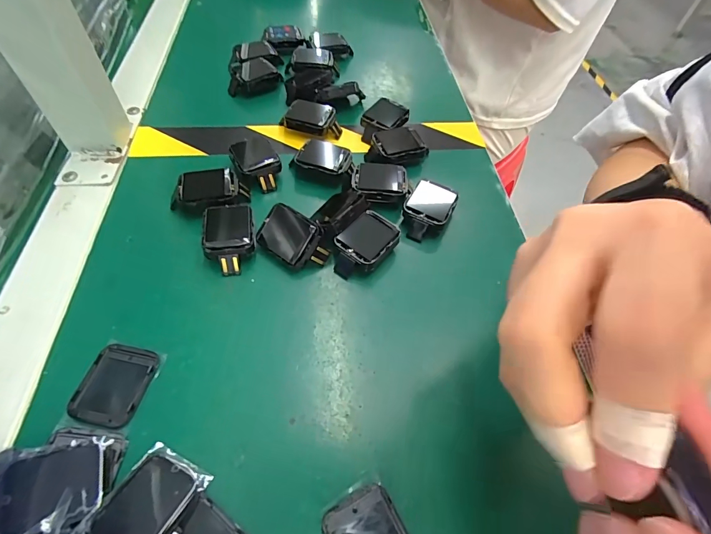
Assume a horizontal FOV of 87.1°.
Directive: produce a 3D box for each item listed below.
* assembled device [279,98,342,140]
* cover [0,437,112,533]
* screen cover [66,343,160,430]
[{"bbox_3d":[-0.037,-0.126,0.323,0.048,0.021,0.030,14,55,6],"label":"assembled device"},{"bbox_3d":[-0.133,0.096,0.161,0.043,0.009,0.036,-1,62,-17],"label":"cover"},{"bbox_3d":[-0.126,0.060,0.195,0.034,0.004,0.040,10,54,3],"label":"screen cover"}]

